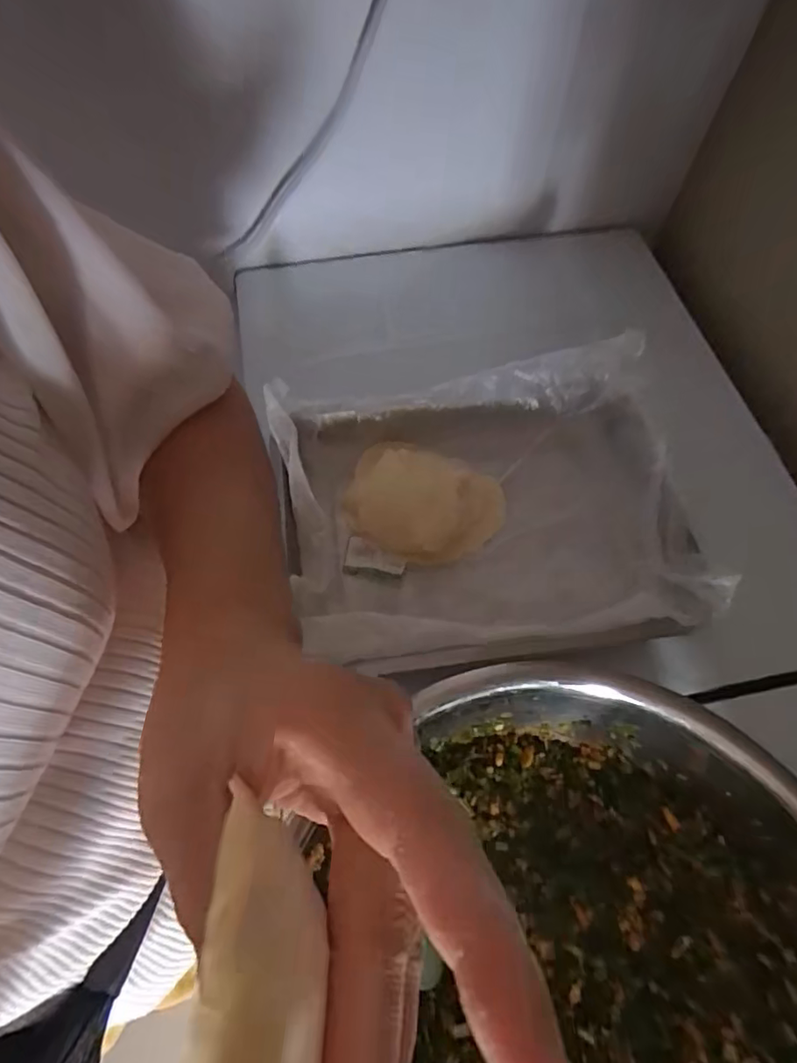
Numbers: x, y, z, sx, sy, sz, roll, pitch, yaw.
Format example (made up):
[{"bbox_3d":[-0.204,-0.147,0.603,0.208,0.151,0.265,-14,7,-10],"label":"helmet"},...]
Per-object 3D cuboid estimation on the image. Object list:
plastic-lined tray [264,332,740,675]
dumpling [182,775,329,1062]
[{"bbox_3d":[0.064,-0.023,0.479,0.329,0.092,0.259,-4,64,-3],"label":"plastic-lined tray"},{"bbox_3d":[-0.025,0.083,0.094,0.021,0.013,0.063,1,64,-1],"label":"dumpling"}]

